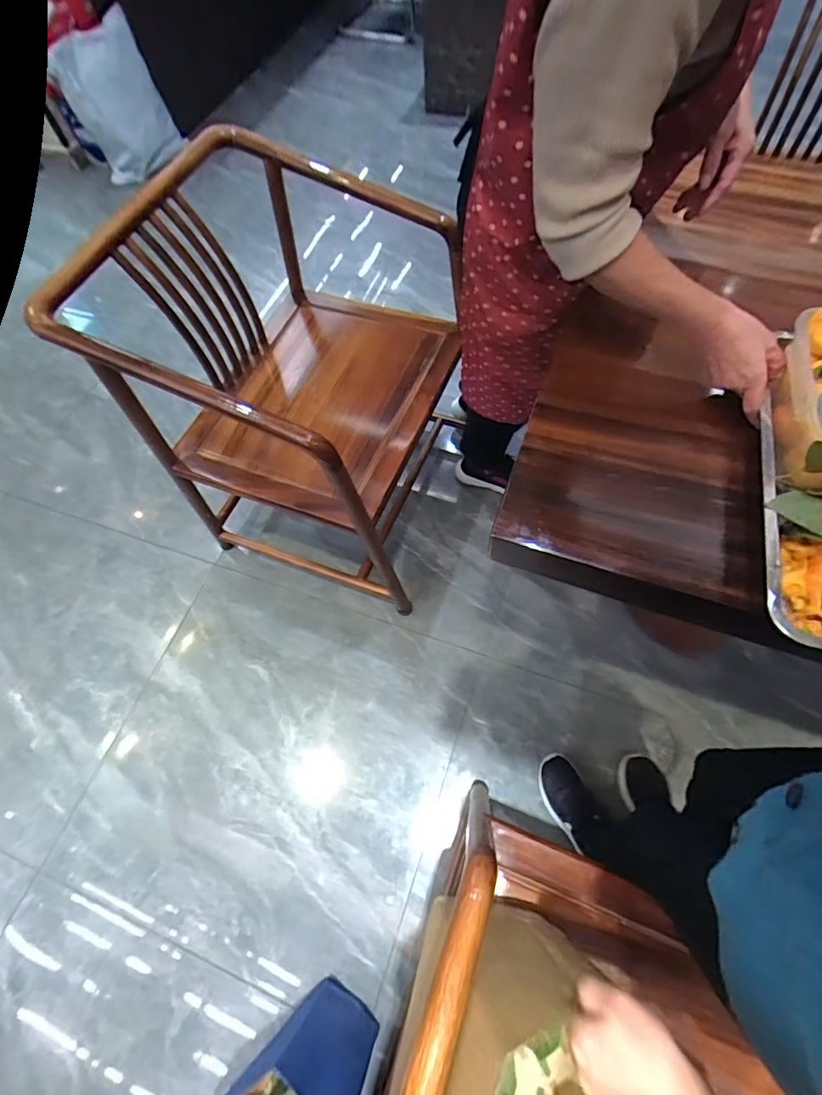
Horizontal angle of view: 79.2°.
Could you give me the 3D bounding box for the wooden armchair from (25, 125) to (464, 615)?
[{"bbox_3d":[-0.235,-0.352,1.187,0.615,0.790,0.628,19,67,11],"label":"wooden armchair"}]

